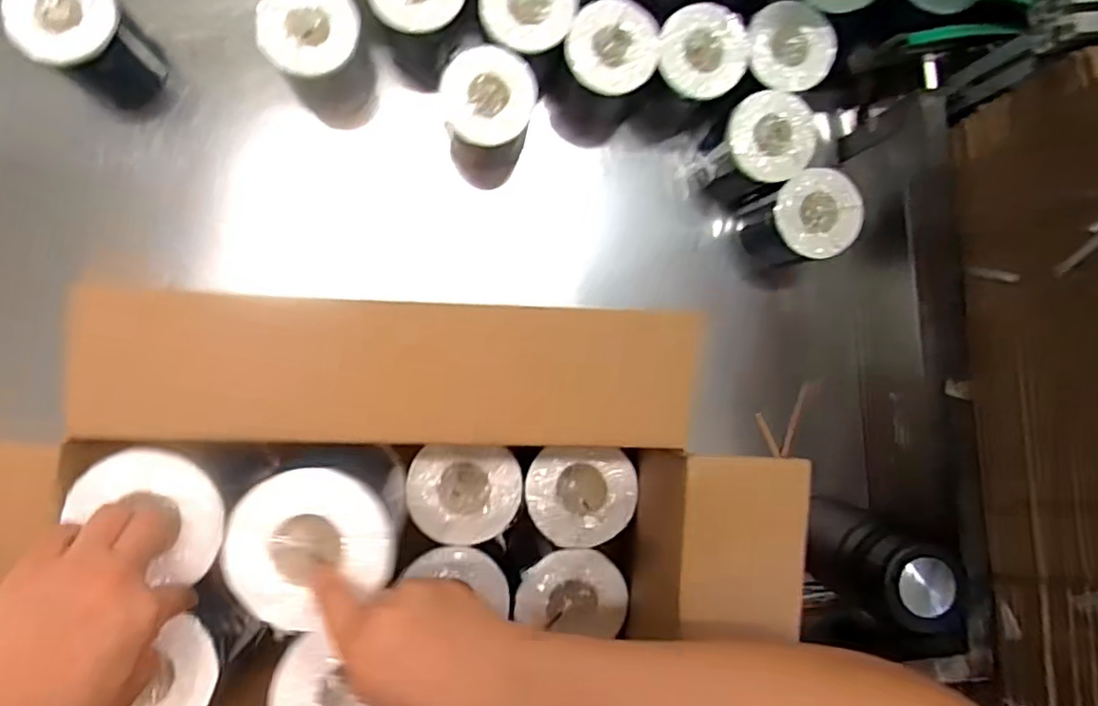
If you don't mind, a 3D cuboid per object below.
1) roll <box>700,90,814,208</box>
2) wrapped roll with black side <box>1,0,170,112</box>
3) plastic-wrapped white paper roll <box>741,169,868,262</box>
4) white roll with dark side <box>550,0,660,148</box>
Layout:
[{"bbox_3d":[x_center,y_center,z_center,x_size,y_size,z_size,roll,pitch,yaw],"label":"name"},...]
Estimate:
[{"bbox_3d":[0.227,-0.226,0.741,0.093,0.144,0.091,0,90,-8],"label":"roll"},{"bbox_3d":[-0.451,-0.309,0.654,0.092,0.120,0.093,0,90,-8],"label":"wrapped roll with black side"},{"bbox_3d":[0.280,-0.148,0.743,0.095,0.115,0.089,0,90,-8],"label":"plastic-wrapped white paper roll"},{"bbox_3d":[0.056,-0.309,0.737,0.095,0.152,0.099,15,88,-7],"label":"white roll with dark side"}]

